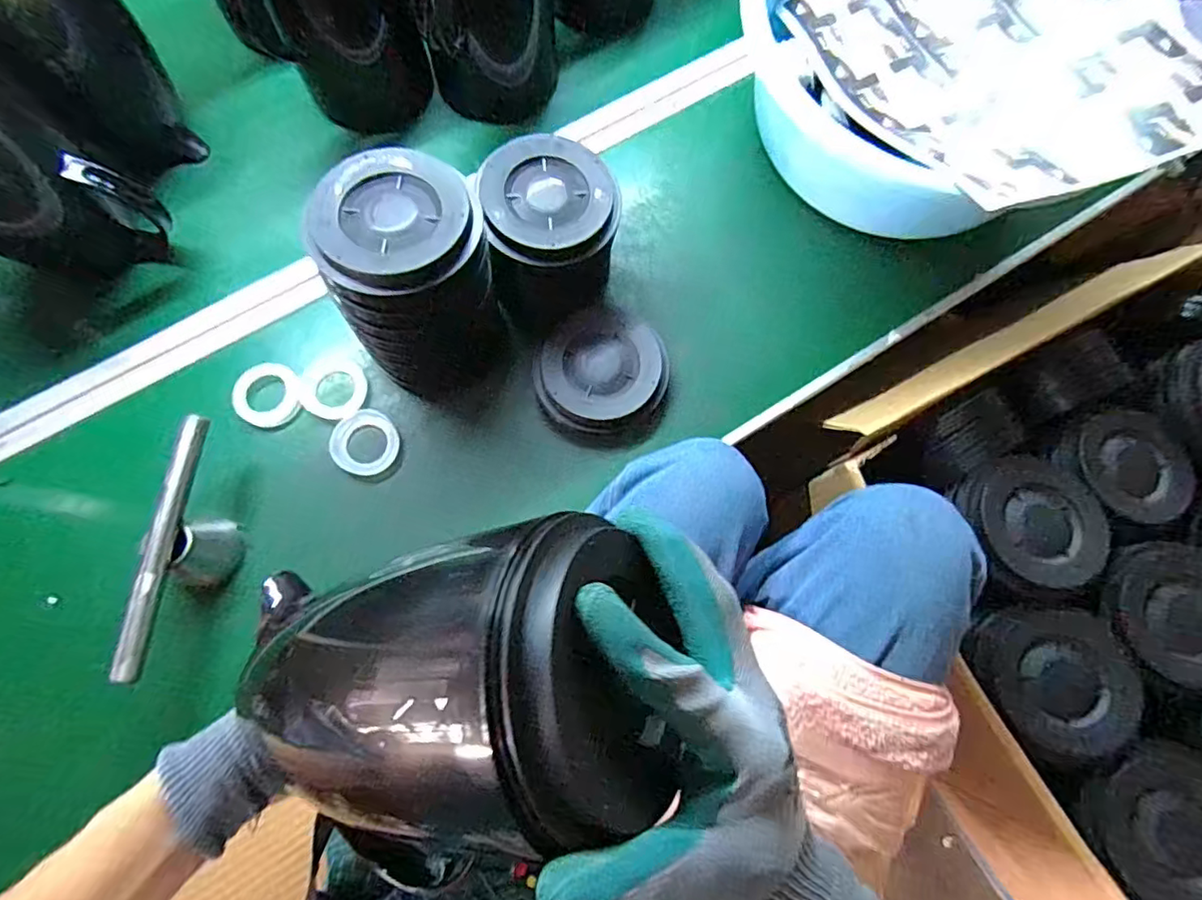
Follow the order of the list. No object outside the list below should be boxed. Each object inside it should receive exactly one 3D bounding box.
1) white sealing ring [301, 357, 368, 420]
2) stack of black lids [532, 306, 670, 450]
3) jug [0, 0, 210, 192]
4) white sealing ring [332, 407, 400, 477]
[{"bbox_3d":[-0.244,-0.058,0.534,0.054,0.006,0.056,0,74,0],"label":"white sealing ring"},{"bbox_3d":[0.000,-0.068,0.539,0.120,0.039,0.127,-1,74,0],"label":"stack of black lids"},{"bbox_3d":[-0.464,-0.341,0.510,0.137,0.182,0.118,38,78,10],"label":"jug"},{"bbox_3d":[-0.211,-0.007,0.524,0.055,0.004,0.058,42,78,-6],"label":"white sealing ring"}]

